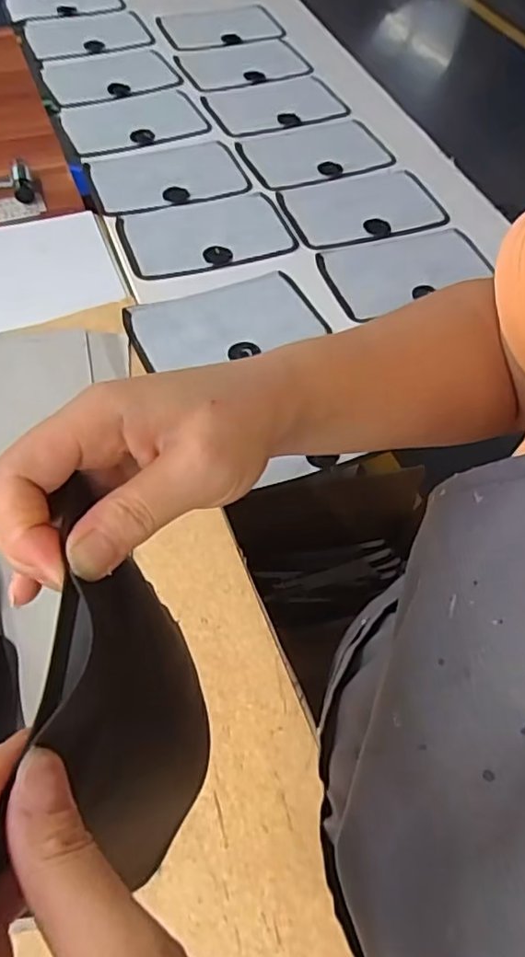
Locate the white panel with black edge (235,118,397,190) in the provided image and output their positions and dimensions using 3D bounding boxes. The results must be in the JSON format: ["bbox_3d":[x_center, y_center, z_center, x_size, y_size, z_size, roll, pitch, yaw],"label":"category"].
[{"bbox_3d":[0.076,-0.505,0.959,0.219,0.011,0.141,-18,59,-14],"label":"white panel with black edge"}]

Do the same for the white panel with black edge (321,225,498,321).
[{"bbox_3d":[0.185,-0.275,0.816,0.216,0.018,0.125,-14,58,-12],"label":"white panel with black edge"}]

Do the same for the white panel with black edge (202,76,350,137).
[{"bbox_3d":[0.018,-0.621,1.029,0.211,0.012,0.134,-17,59,-14],"label":"white panel with black edge"}]

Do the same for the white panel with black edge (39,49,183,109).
[{"bbox_3d":[-0.261,-0.694,1.070,0.217,0.012,0.152,-23,61,-17],"label":"white panel with black edge"}]

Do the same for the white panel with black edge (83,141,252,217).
[{"bbox_3d":[-0.140,-0.446,0.907,0.216,0.009,0.138,-17,59,-14],"label":"white panel with black edge"}]

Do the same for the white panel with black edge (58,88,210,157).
[{"bbox_3d":[-0.205,-0.573,0.994,0.210,0.012,0.160,-20,60,-16],"label":"white panel with black edge"}]

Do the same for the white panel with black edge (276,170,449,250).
[{"bbox_3d":[0.138,-0.388,0.886,0.217,0.013,0.139,-15,59,-13],"label":"white panel with black edge"}]

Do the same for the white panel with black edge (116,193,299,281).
[{"bbox_3d":[-0.079,-0.334,0.842,0.220,0.009,0.142,-15,59,-13],"label":"white panel with black edge"}]

